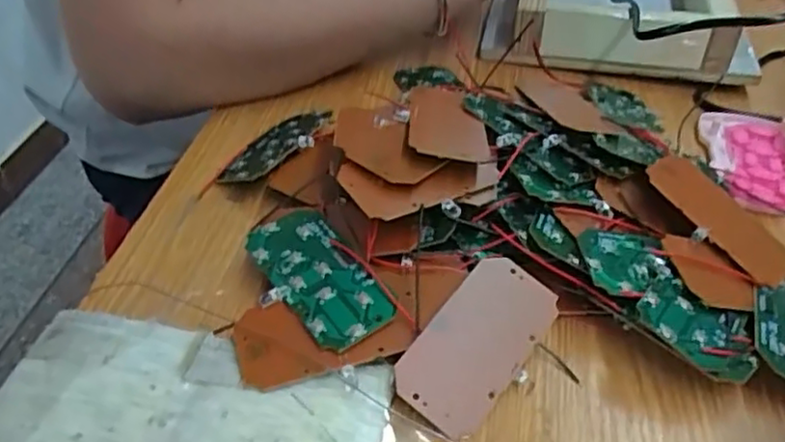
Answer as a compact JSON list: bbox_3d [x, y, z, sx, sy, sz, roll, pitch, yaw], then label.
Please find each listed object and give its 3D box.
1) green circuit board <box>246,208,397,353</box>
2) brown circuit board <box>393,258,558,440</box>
[{"bbox_3d":[-0.033,0.022,0.286,0.036,0.004,0.080,-28,52,-21],"label":"green circuit board"},{"bbox_3d":[0.034,0.047,0.265,0.037,0.004,0.074,36,61,13],"label":"brown circuit board"}]

